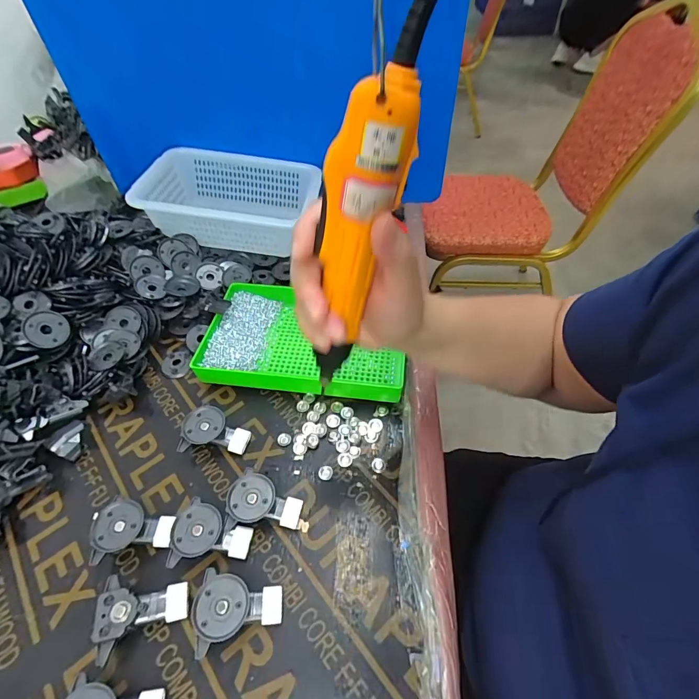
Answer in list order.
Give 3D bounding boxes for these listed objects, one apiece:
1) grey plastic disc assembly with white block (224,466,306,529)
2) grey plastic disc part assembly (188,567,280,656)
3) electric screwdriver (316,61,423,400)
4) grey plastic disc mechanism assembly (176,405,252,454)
[{"bbox_3d":[-0.082,0.149,0.366,0.064,0.030,0.044,22,54,19],"label":"grey plastic disc assembly with white block"},{"bbox_3d":[-0.090,0.212,0.311,0.065,0.028,0.053,1,50,3],"label":"grey plastic disc part assembly"},{"bbox_3d":[0.000,-0.057,0.247,0.034,0.201,0.030,-19,50,-32],"label":"electric screwdriver"},{"bbox_3d":[-0.143,0.090,0.418,0.067,0.030,0.047,4,50,5],"label":"grey plastic disc mechanism assembly"}]

